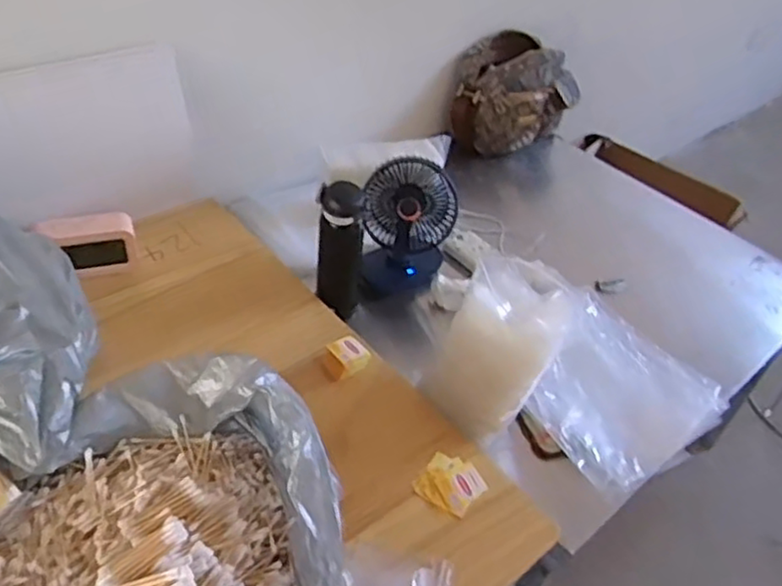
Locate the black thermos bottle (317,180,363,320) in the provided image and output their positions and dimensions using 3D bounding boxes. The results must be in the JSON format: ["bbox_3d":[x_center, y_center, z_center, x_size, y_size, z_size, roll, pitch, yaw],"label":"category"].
[{"bbox_3d":[-0.074,-0.057,0.980,0.061,0.210,0.059,4,42,-2],"label":"black thermos bottle"}]

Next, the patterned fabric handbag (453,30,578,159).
[{"bbox_3d":[0.258,-0.423,1.437,0.270,0.174,0.172,-25,51,-31],"label":"patterned fabric handbag"}]

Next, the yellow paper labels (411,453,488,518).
[{"bbox_3d":[0.068,0.220,0.783,0.071,0.007,0.069,27,45,21],"label":"yellow paper labels"}]

